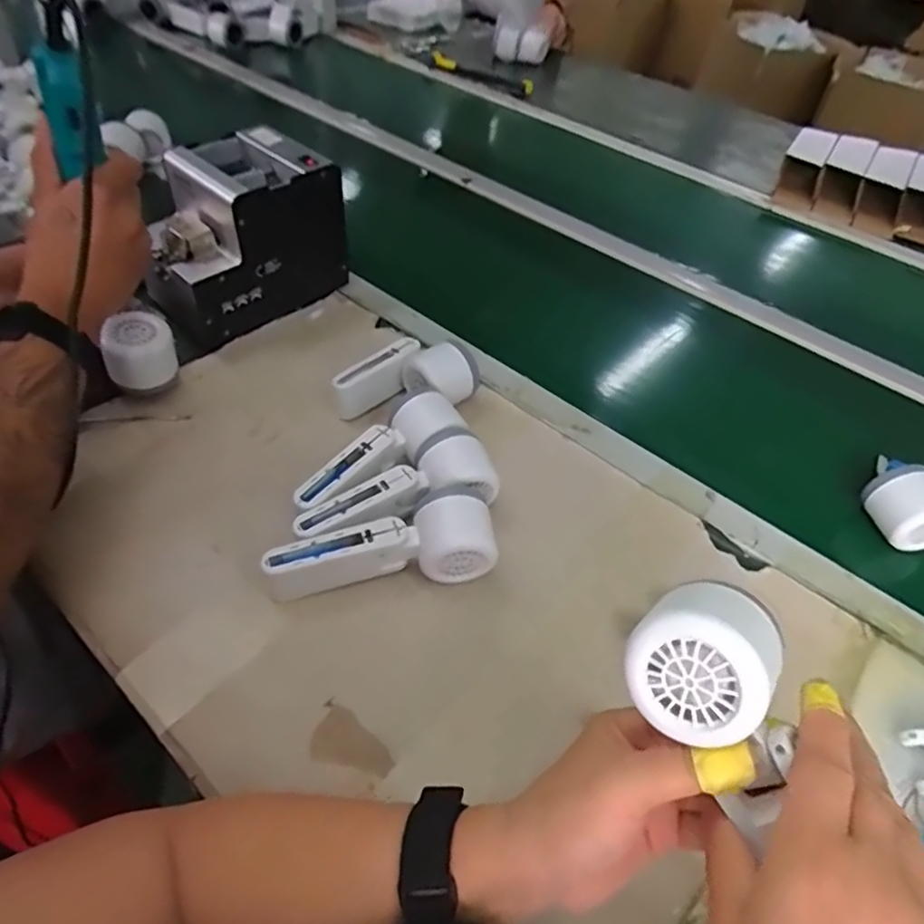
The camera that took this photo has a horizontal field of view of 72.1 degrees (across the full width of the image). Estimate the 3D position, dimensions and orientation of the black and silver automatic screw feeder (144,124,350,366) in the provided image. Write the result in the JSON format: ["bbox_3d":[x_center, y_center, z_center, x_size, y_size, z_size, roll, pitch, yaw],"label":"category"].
[{"bbox_3d":[-0.236,-0.233,0.668,0.121,0.157,0.198,35,52,23],"label":"black and silver automatic screw feeder"}]

